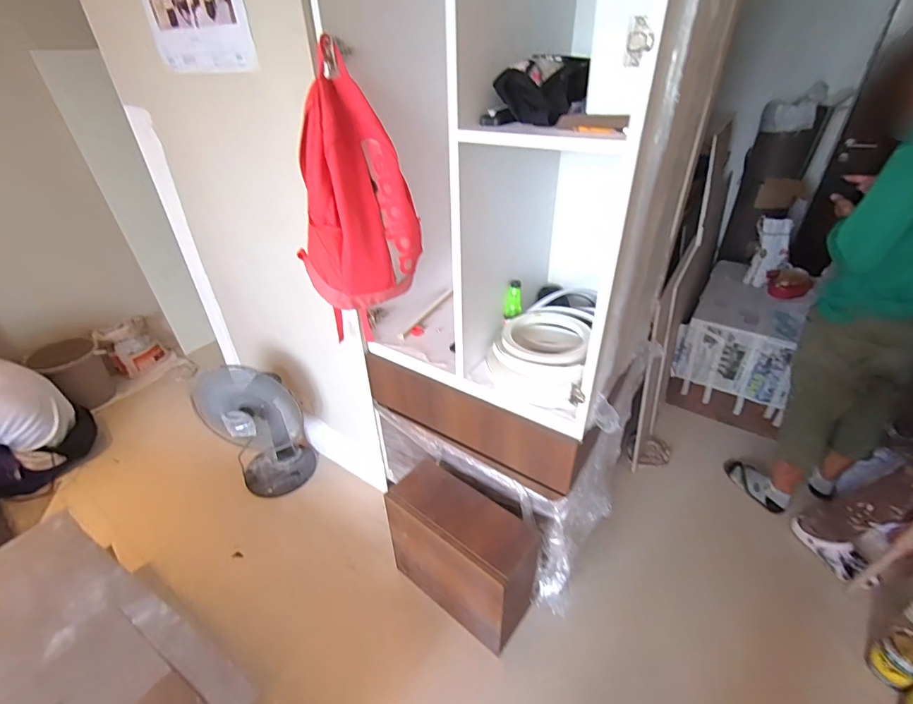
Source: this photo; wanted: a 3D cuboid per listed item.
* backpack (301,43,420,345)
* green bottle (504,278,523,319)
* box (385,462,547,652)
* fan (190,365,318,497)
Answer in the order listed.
[{"bbox_3d":[-0.240,-0.356,1.018,0.172,0.524,0.257,27,43,34],"label":"backpack"},{"bbox_3d":[0.176,-0.162,1.313,0.055,0.112,0.045,3,35,6],"label":"green bottle"},{"bbox_3d":[0.010,0.626,1.362,0.460,0.425,0.229,26,43,33],"label":"box"},{"bbox_3d":[-0.809,0.331,1.774,0.349,0.668,0.262,-20,39,-24],"label":"fan"}]

